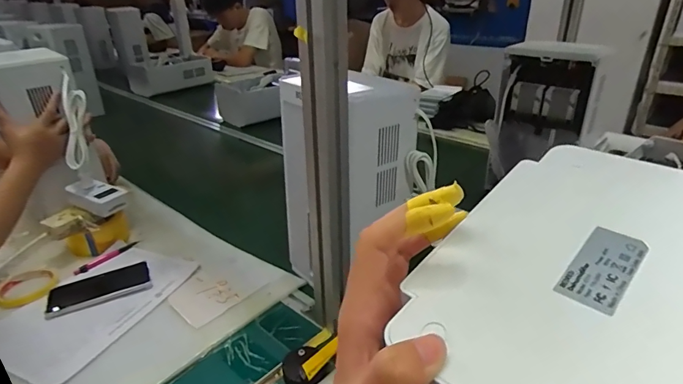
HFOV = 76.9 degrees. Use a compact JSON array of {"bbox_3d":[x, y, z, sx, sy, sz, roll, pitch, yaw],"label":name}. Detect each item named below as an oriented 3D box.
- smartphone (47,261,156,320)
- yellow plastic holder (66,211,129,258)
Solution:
[{"bbox_3d":[-0.422,0.168,0.754,0.161,0.010,0.083,-13,29,-23],"label":"smartphone"},{"bbox_3d":[-0.498,0.091,0.880,0.116,0.092,0.055,-15,30,-26],"label":"yellow plastic holder"}]

